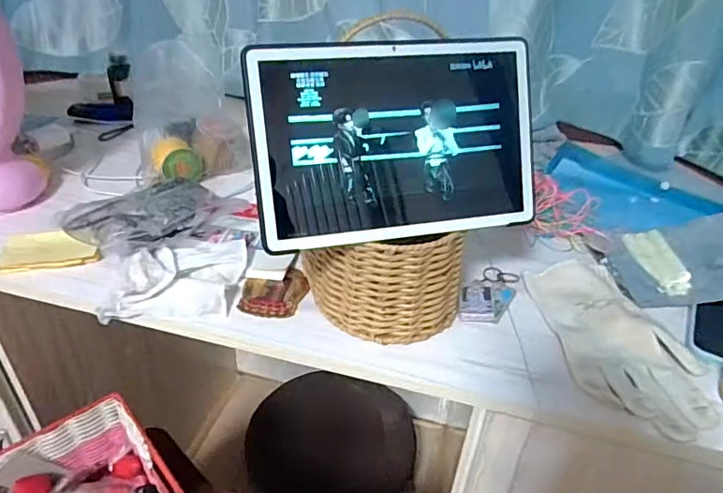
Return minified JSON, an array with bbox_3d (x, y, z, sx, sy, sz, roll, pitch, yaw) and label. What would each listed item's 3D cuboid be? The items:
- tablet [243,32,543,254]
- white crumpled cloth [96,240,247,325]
[{"bbox_3d":[0.031,-0.085,0.425,0.234,0.156,0.013,-8,8,-14],"label":"tablet"},{"bbox_3d":[-0.186,0.031,0.534,0.118,0.032,0.101,4,34,2],"label":"white crumpled cloth"}]

